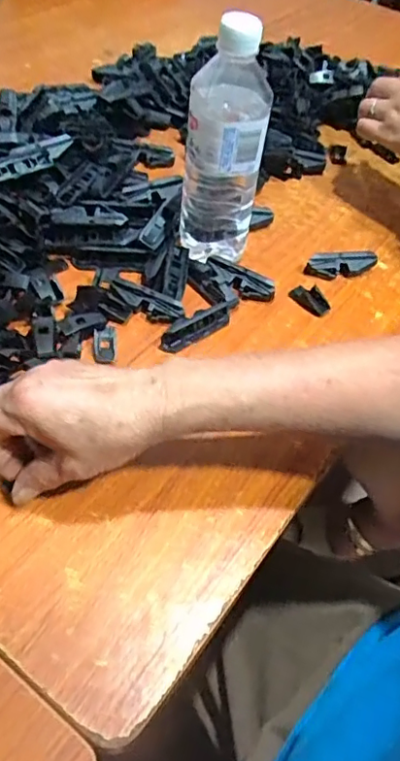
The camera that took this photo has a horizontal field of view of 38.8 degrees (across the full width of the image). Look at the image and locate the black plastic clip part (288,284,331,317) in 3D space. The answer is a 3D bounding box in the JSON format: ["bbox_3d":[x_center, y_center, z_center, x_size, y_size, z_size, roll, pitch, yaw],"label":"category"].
[{"bbox_3d":[0.106,-0.078,0.540,0.024,0.012,0.039,-29,59,-27],"label":"black plastic clip part"}]

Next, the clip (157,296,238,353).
[{"bbox_3d":[0.002,-0.051,0.502,0.086,0.014,0.022,-27,58,-25],"label":"clip"}]

